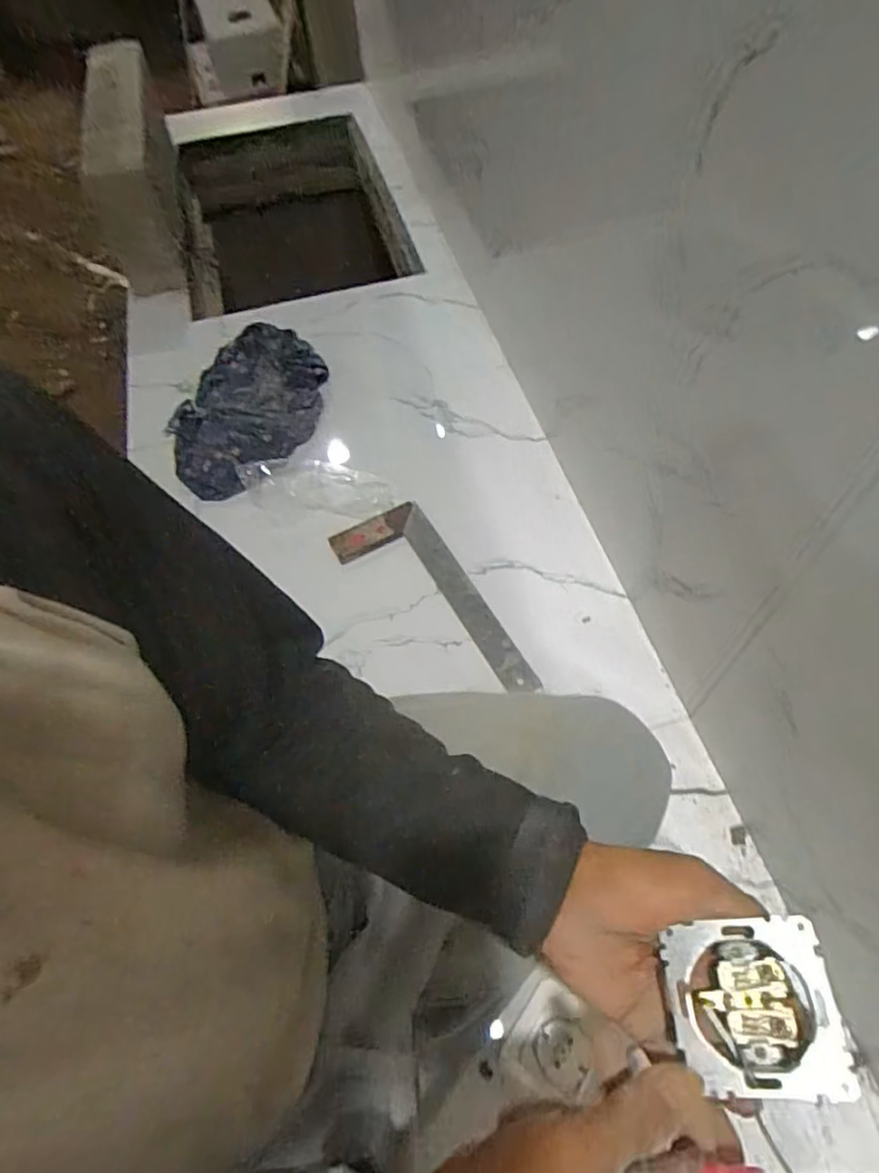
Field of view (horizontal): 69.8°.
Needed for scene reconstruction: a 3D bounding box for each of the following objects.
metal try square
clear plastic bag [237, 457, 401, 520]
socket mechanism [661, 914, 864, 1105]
[{"bbox_3d":[-0.009,0.019,0.750,0.119,0.010,0.305,-30,60,-14],"label":"metal try square"},{"bbox_3d":[-0.168,-0.139,0.867,0.210,0.024,0.088,4,58,6],"label":"clear plastic bag"},{"bbox_3d":[0.153,0.206,0.310,0.071,0.033,0.069,-13,57,17],"label":"socket mechanism"}]

